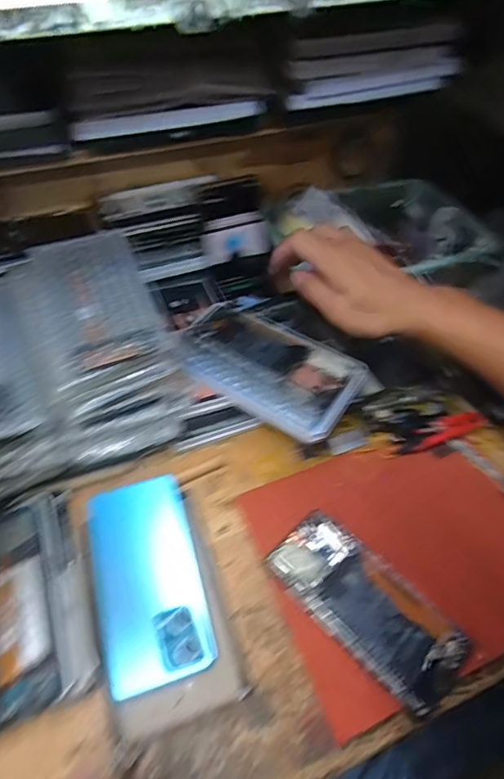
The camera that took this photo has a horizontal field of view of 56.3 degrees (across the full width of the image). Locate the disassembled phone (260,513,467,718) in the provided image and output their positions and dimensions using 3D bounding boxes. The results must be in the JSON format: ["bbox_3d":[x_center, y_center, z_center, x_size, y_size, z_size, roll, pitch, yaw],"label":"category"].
[{"bbox_3d":[0.093,0.175,0.388,0.160,0.015,0.076,39,60,25],"label":"disassembled phone"}]

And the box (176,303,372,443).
[{"bbox_3d":[0.015,-0.027,0.476,0.181,0.024,0.106,27,55,18],"label":"box"}]

